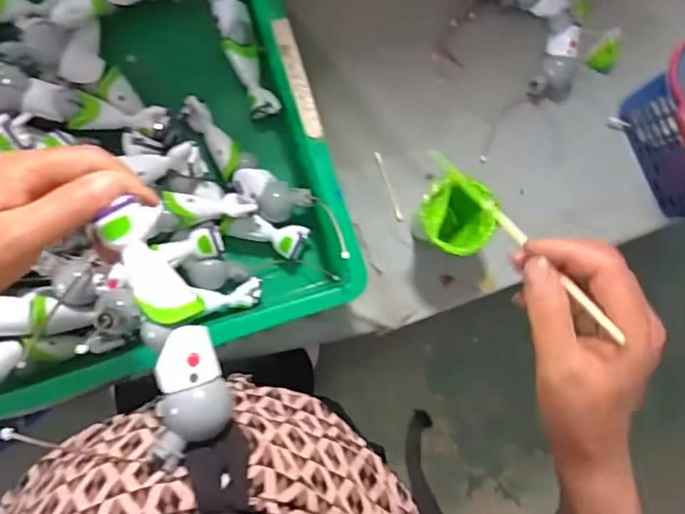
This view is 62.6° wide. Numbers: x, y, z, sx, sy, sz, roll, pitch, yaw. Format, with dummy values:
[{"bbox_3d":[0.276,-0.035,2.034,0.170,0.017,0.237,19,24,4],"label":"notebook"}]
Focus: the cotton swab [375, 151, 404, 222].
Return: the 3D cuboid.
[{"bbox_3d":[0.047,-0.070,0.570,0.008,0.004,0.073,-21,91,-7],"label":"cotton swab"}]

